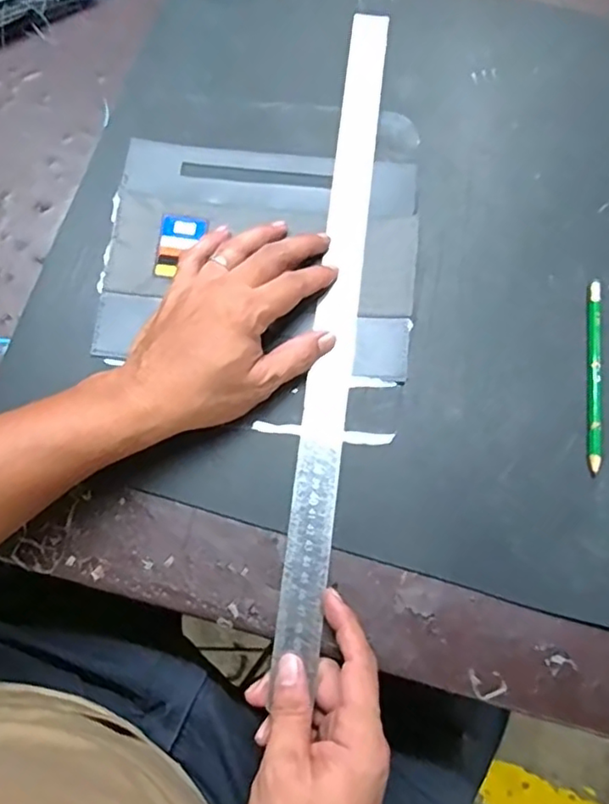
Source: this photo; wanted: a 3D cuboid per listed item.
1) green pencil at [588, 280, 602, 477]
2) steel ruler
[{"bbox_3d":[0.197,-0.019,0.412,0.008,0.007,0.135,8,75,2],"label":"green pencil"},{"bbox_3d":[0.025,-0.079,0.432,0.026,0.009,0.485,7,75,1],"label":"steel ruler"}]

